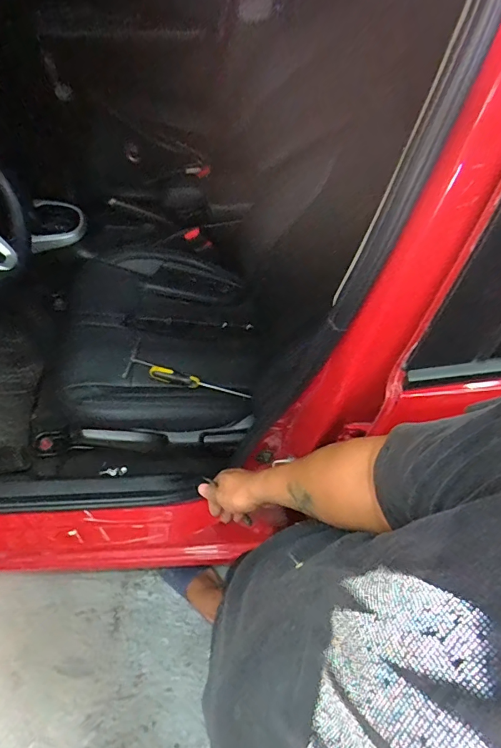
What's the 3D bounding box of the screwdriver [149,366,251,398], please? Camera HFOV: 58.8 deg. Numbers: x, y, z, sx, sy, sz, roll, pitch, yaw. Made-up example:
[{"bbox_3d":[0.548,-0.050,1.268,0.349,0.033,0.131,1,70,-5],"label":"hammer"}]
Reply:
[{"bbox_3d":[-0.117,0.021,1.044,0.232,0.028,0.031,16,59,-13],"label":"screwdriver"}]

